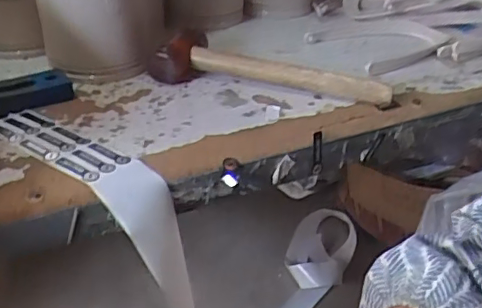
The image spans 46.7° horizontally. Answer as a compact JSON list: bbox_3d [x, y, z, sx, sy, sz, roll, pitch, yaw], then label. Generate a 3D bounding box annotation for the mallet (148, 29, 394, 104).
[{"bbox_3d":[0.036,-0.101,0.682,0.292,0.055,0.064,10,32,12],"label":"mallet"}]

